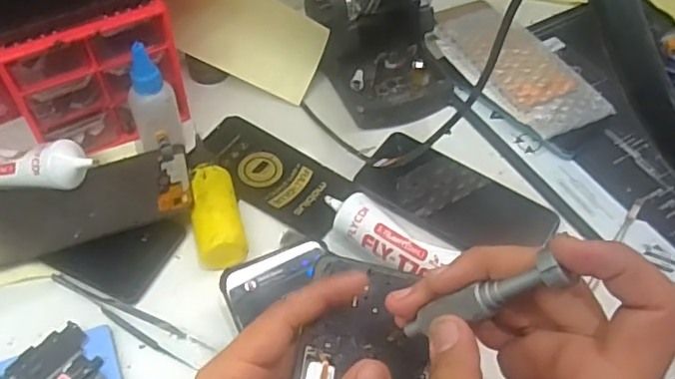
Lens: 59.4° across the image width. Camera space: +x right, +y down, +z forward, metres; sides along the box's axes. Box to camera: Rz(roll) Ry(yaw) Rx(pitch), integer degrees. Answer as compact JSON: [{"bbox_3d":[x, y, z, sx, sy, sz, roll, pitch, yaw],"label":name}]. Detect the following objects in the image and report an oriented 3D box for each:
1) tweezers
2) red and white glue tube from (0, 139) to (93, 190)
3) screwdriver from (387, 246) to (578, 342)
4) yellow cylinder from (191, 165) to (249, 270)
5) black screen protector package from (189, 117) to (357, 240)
[{"bbox_3d":[-0.147,0.088,0.410,0.128,0.004,0.019,23,55,13],"label":"tweezers"},{"bbox_3d":[-0.256,-0.017,0.451,0.142,0.031,0.045,-1,51,17],"label":"red and white glue tube"},{"bbox_3d":[0.056,0.050,0.256,0.011,0.090,0.010,31,46,-30],"label":"screwdriver"},{"bbox_3d":[-0.091,0.024,0.446,0.035,0.037,0.084,-12,55,-13],"label":"yellow cylinder"},{"bbox_3d":[-0.054,-0.013,0.495,0.138,0.008,0.068,29,57,17],"label":"black screen protector package"}]

